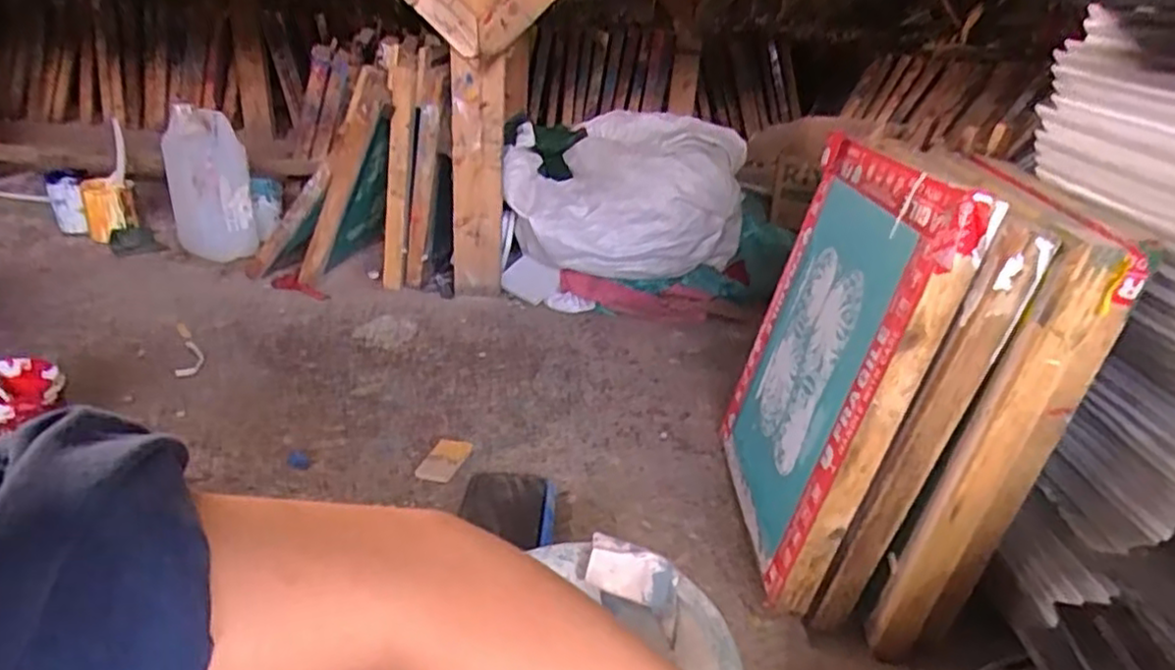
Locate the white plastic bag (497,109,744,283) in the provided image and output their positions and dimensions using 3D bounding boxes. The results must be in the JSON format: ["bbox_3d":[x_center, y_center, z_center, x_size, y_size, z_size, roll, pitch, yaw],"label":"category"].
[{"bbox_3d":[0.073,-0.314,1.549,0.508,0.284,0.318,10,28,13],"label":"white plastic bag"}]

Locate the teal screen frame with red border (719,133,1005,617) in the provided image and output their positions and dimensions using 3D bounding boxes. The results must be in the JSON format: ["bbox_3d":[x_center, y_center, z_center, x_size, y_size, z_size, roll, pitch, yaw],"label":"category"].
[{"bbox_3d":[0.278,0.024,0.841,0.037,0.463,0.371,15,22,-6],"label":"teal screen frame with red border"}]

